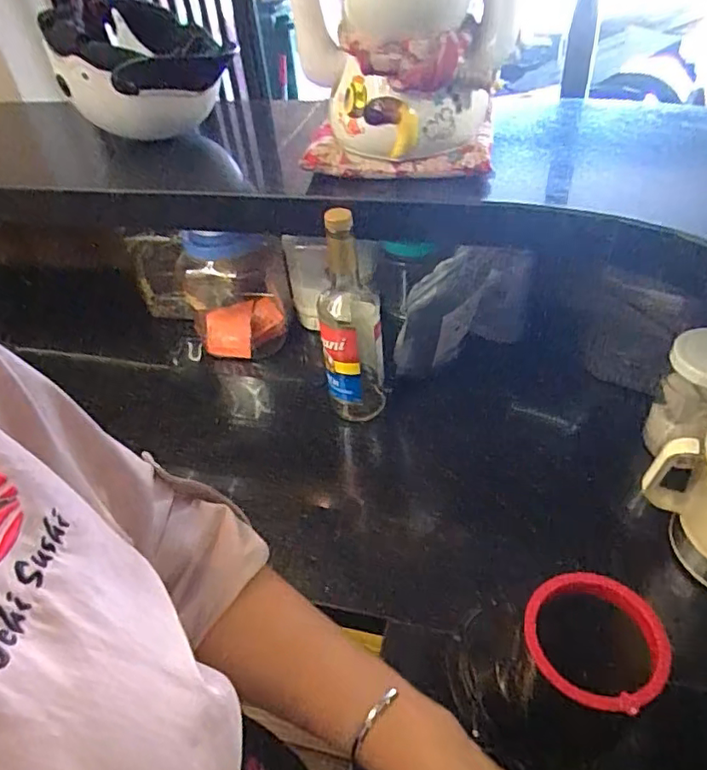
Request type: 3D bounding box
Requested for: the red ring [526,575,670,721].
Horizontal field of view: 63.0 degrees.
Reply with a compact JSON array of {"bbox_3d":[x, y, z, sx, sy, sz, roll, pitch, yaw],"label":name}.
[{"bbox_3d":[0.155,0.162,0.373,0.081,0.019,0.087,-4,42,3],"label":"red ring"}]

